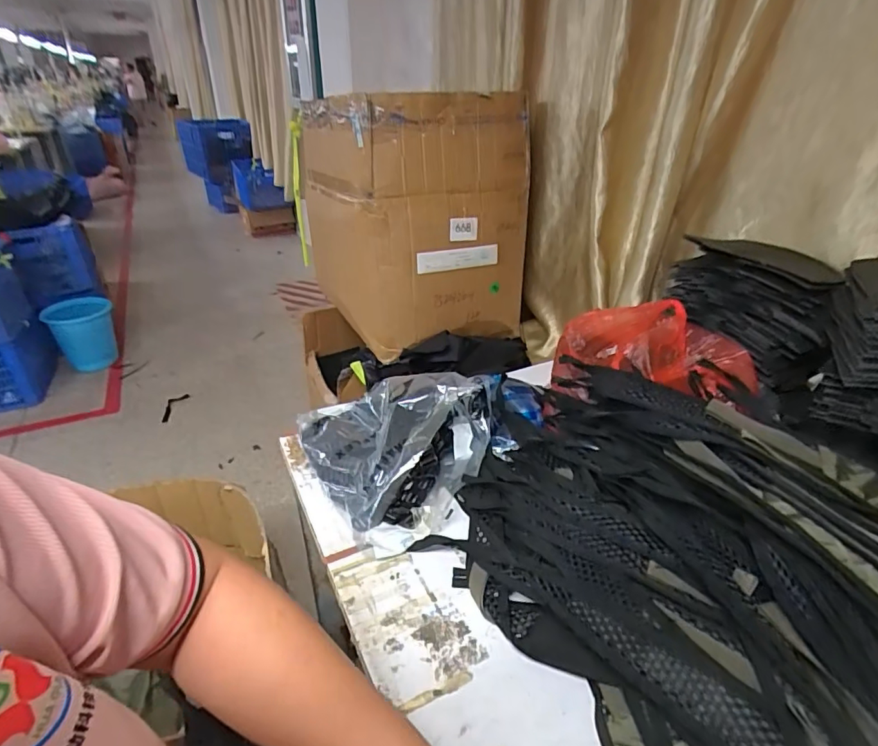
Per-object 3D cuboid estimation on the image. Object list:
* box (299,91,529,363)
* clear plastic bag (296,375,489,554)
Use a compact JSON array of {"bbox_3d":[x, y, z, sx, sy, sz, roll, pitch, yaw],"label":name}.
[{"bbox_3d":[-0.075,-0.438,1.344,0.424,0.558,0.547,-14,34,-24],"label":"box"},{"bbox_3d":[-0.081,0.083,0.709,0.295,0.129,0.225,27,39,37],"label":"clear plastic bag"}]

